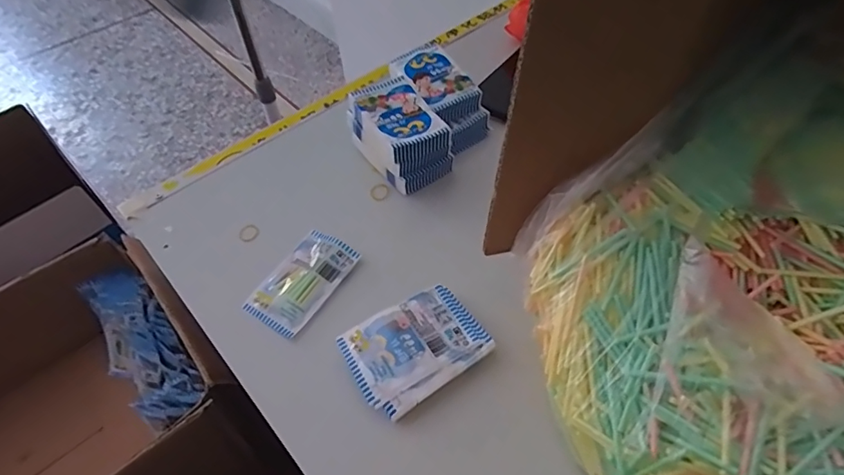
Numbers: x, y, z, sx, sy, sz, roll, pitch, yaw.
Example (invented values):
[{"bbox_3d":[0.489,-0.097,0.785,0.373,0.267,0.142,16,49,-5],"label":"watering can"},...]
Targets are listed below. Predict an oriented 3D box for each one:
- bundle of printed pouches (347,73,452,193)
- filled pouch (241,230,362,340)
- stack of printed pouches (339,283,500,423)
[{"bbox_3d":[-0.025,-0.110,0.552,0.073,0.070,0.104,-29,57,-18],"label":"bundle of printed pouches"},{"bbox_3d":[-0.113,0.040,0.477,0.063,0.018,0.101,27,58,21],"label":"filled pouch"},{"bbox_3d":[-0.005,0.094,0.425,0.110,0.025,0.081,-30,57,-19],"label":"stack of printed pouches"}]

